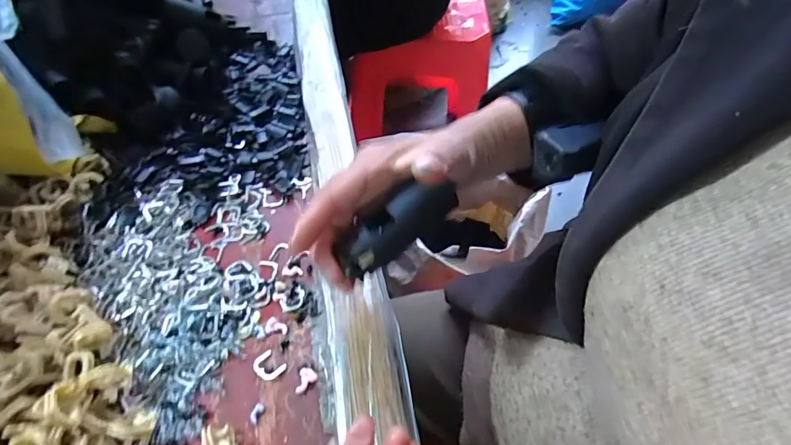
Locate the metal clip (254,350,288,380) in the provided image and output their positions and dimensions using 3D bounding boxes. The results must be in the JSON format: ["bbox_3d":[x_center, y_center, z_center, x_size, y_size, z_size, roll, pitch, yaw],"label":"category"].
[{"bbox_3d":[-0.088,0.099,0.304,0.020,0.004,0.017,33,61,21],"label":"metal clip"}]

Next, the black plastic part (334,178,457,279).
[{"bbox_3d":[0.000,0.000,0.252,0.073,0.023,0.025,-35,59,-5],"label":"black plastic part"}]

